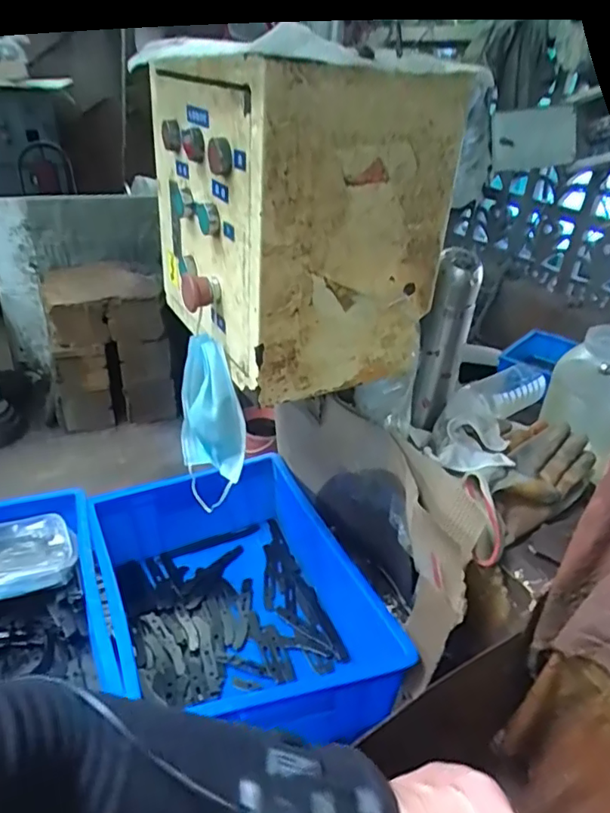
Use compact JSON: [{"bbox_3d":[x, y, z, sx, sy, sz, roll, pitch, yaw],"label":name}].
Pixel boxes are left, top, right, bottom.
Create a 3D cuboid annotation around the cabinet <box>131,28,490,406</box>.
[{"bbox_3d":[-0.023,-0.208,0.598,0.225,0.287,0.307,-12,35,-25],"label":"cabinet"}]

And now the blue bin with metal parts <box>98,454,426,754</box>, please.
[{"bbox_3d":[-0.094,0.259,0.750,0.282,0.159,0.409,-9,33,-21],"label":"blue bin with metal parts"}]

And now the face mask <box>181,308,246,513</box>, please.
[{"bbox_3d":[-0.107,0.017,0.645,0.064,0.197,0.081,-6,33,-17],"label":"face mask"}]

